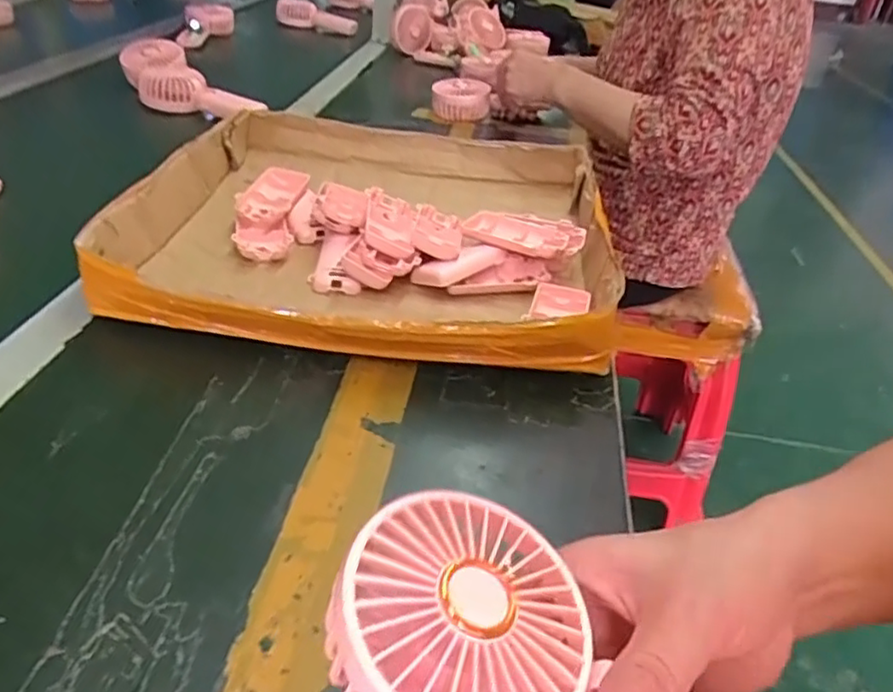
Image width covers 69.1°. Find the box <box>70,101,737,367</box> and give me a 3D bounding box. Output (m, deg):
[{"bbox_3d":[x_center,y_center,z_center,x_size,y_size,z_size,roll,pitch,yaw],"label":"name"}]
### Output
[{"bbox_3d":[-0.060,-0.114,0.600,0.396,0.065,0.365,9,36,1],"label":"box"}]

